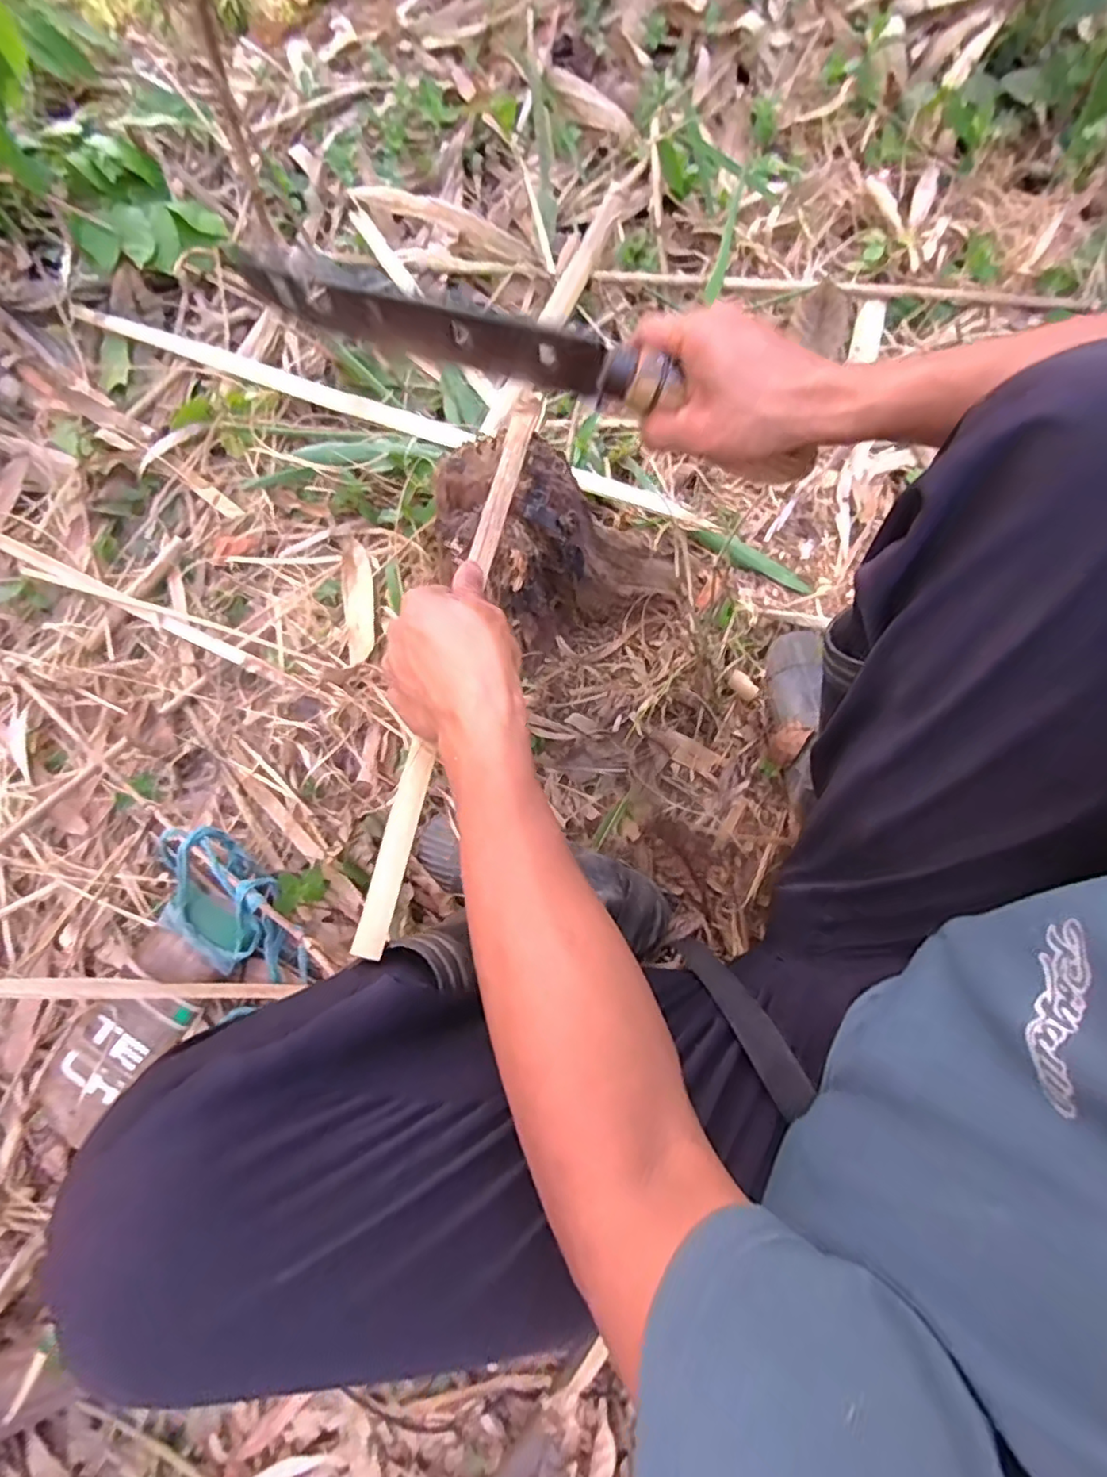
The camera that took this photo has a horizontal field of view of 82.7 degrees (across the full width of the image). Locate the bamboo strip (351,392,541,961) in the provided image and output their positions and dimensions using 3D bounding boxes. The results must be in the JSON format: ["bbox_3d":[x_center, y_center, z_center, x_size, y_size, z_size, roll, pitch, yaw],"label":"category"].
[{"bbox_3d":[-0.064,-0.067,0.429,0.019,0.015,0.414,12,73,5],"label":"bamboo strip"}]

